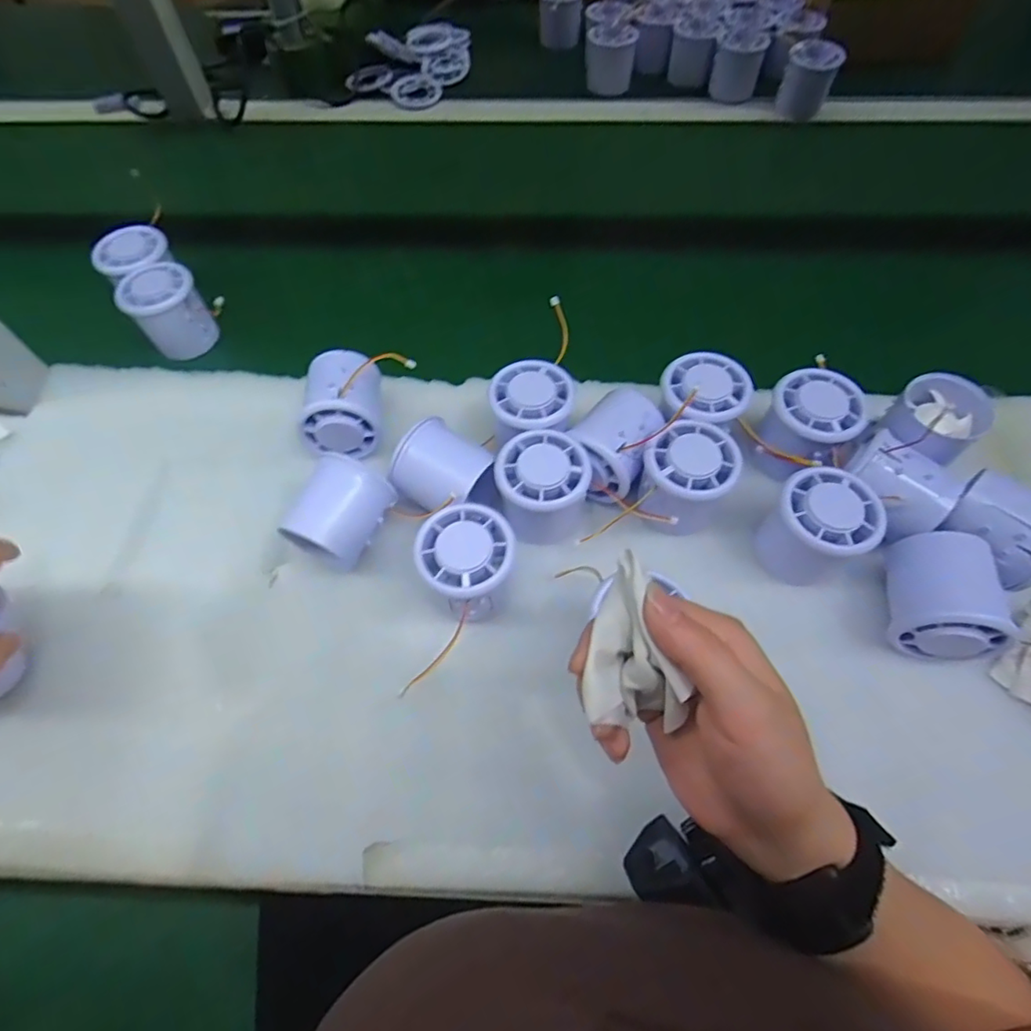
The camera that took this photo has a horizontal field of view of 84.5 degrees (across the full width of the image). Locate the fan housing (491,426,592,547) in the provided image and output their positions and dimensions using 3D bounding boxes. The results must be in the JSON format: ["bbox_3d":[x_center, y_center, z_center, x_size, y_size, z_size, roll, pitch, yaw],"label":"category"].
[{"bbox_3d":[0.017,-0.014,0.361,0.058,0.057,0.058,-15,63,-7],"label":"fan housing"}]

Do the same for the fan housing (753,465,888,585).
[{"bbox_3d":[0.179,0.008,0.346,0.053,0.060,0.055,-1,61,1],"label":"fan housing"}]

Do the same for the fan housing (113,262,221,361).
[{"bbox_3d":[-0.283,-0.169,0.463,0.054,0.048,0.063,-36,66,-17],"label":"fan housing"}]

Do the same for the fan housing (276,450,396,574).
[{"bbox_3d":[-0.107,0.000,0.354,0.043,0.057,0.059,26,65,14],"label":"fan housing"}]

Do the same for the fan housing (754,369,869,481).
[{"bbox_3d":[0.189,-0.060,0.374,0.051,0.055,0.055,-1,61,1],"label":"fan housing"}]

